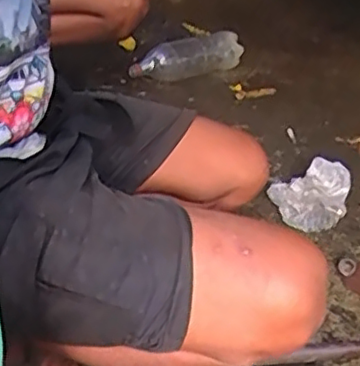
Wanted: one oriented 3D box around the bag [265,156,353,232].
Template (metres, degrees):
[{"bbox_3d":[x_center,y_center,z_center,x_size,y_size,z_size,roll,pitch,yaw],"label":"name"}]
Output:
[{"bbox_3d":[0.220,0.015,1.076,0.133,0.067,0.116,12,33,8],"label":"bag"}]

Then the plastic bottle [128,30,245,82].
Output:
[{"bbox_3d":[0.024,-0.293,1.518,0.290,0.096,0.094,-22,40,-36],"label":"plastic bottle"}]

